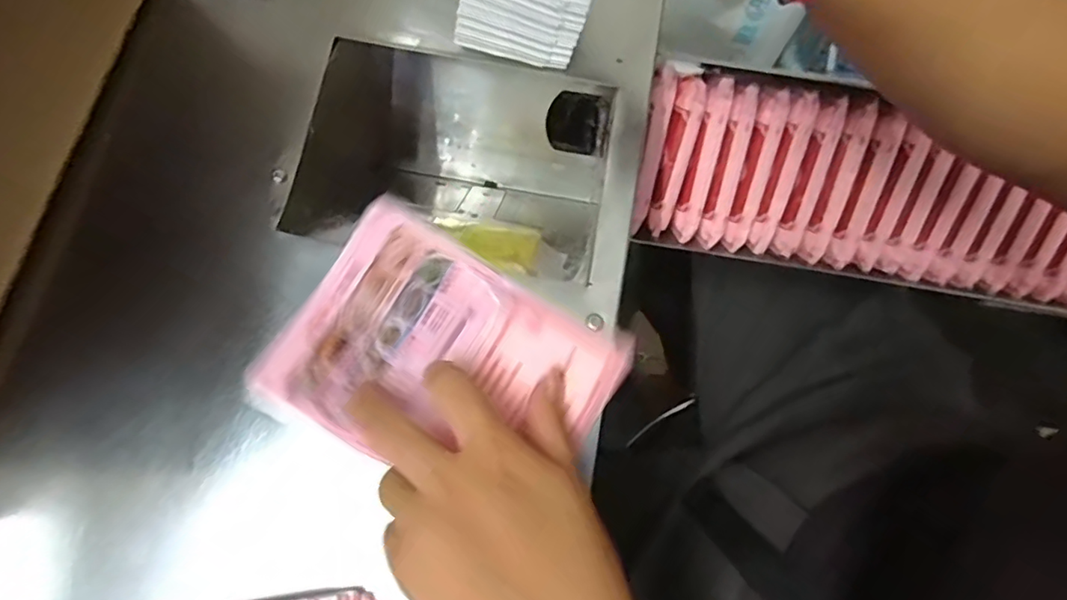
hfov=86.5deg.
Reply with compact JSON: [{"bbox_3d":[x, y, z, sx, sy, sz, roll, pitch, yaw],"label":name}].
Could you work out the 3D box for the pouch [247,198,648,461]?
[{"bbox_3d":[-0.046,0.033,0.289,0.159,0.019,0.120,31,77,7],"label":"pouch"}]

